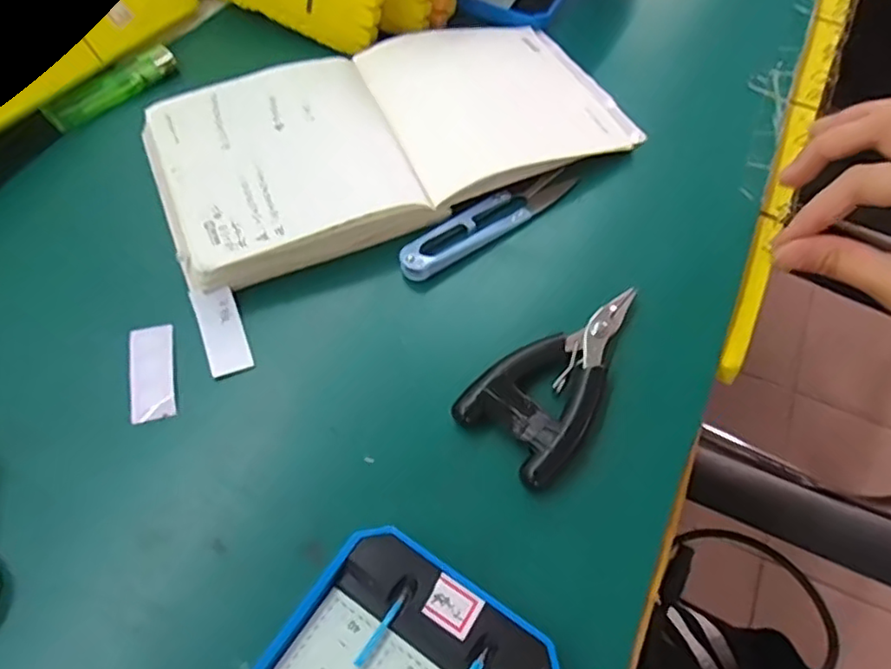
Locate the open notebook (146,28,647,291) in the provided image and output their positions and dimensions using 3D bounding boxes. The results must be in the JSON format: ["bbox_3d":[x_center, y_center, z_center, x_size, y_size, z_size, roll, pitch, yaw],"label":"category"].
[{"bbox_3d":[-0.027,-0.111,0.344,0.247,0.016,0.132,-22,64,-15],"label":"open notebook"}]

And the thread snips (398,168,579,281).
[{"bbox_3d":[0.021,-0.058,0.322,0.103,0.005,0.021,-32,67,-19],"label":"thread snips"}]

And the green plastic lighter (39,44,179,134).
[{"bbox_3d":[-0.188,-0.140,0.361,0.016,0.010,0.075,40,66,18],"label":"green plastic lighter"}]

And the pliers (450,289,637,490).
[{"bbox_3d":[0.051,0.019,0.276,0.048,0.022,0.093,40,66,18],"label":"pliers"}]

